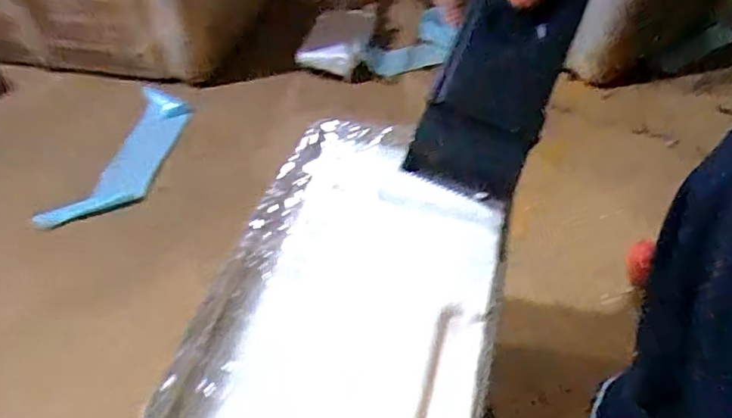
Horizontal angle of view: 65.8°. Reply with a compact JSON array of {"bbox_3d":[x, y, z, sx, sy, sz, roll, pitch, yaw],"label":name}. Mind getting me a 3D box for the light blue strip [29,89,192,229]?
[{"bbox_3d":[-0.352,-0.083,0.844,0.100,0.022,0.314,10,45,9],"label":"light blue strip"}]

